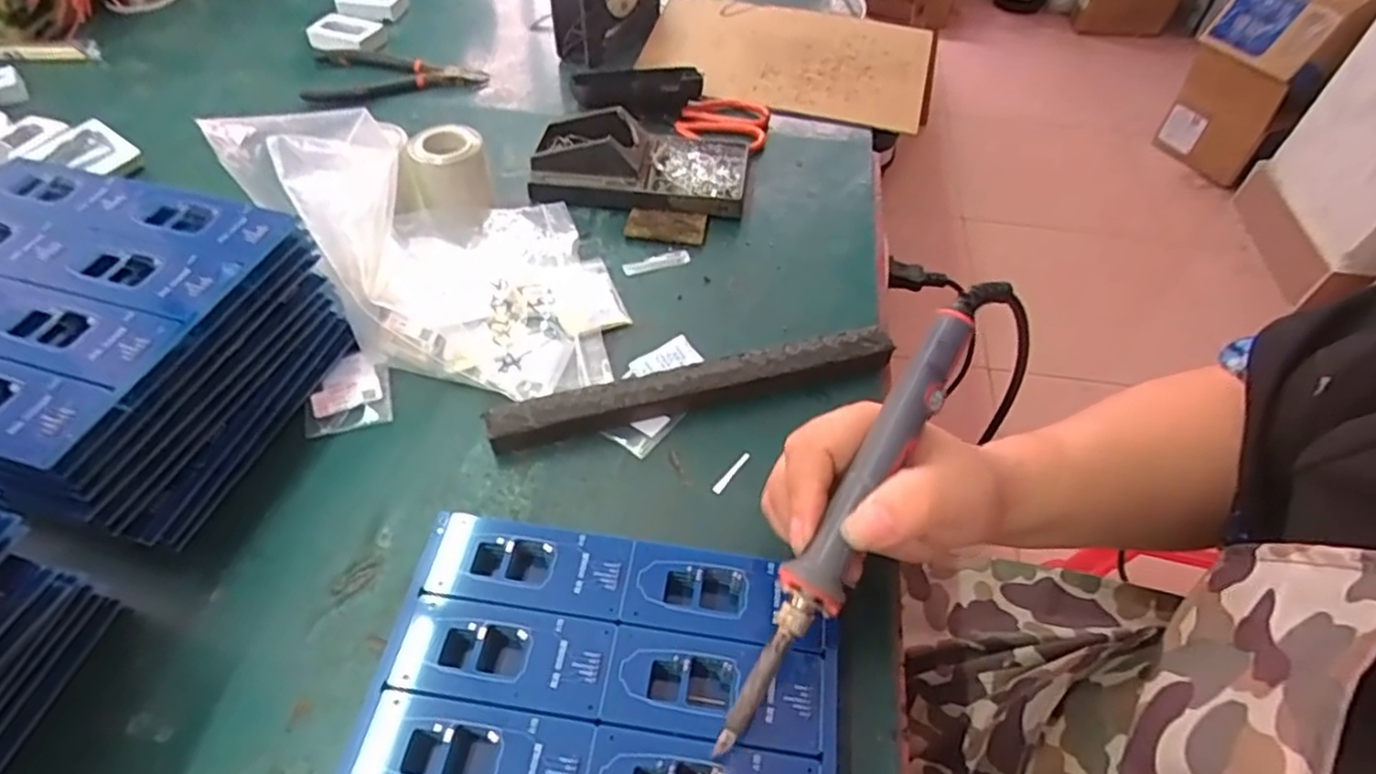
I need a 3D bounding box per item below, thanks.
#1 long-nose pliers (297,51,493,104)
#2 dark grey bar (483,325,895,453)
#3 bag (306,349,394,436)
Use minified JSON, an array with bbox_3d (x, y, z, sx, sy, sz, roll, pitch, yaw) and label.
[{"bbox_3d":[-0.265,-0.269,0.619,0.163,0.017,0.077,10,52,5],"label":"long-nose pliers"},{"bbox_3d":[0.006,0.000,0.404,0.233,0.019,0.025,-12,53,-12],"label":"dark grey bar"},{"bbox_3d":[-0.195,0.003,0.405,0.045,0.008,0.051,-11,53,-11],"label":"bag"}]

